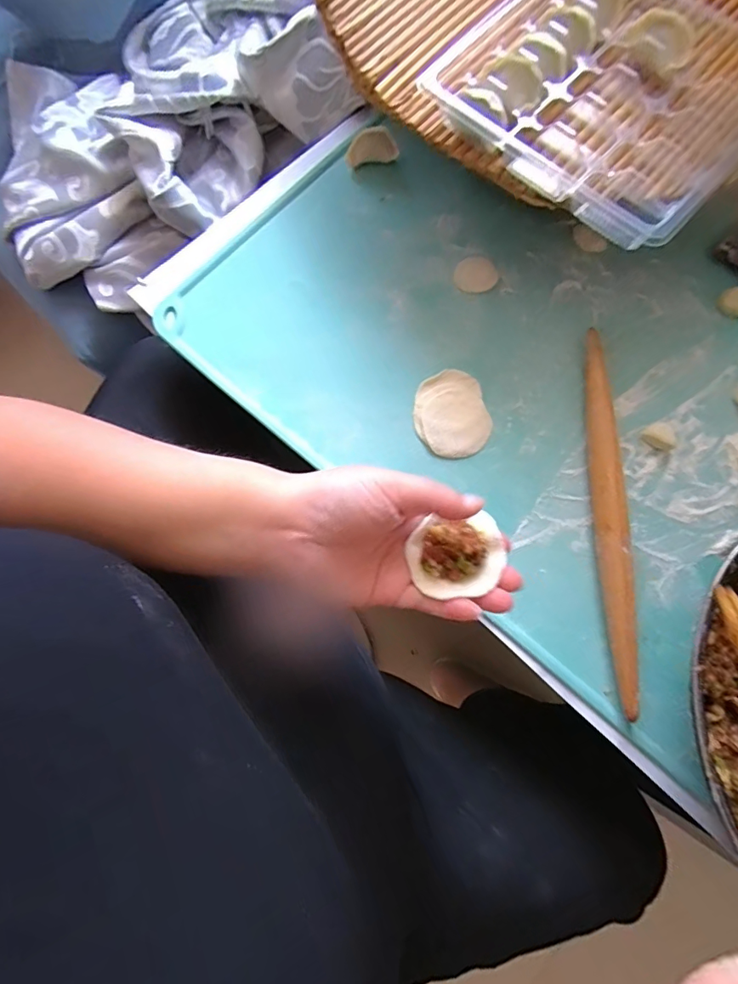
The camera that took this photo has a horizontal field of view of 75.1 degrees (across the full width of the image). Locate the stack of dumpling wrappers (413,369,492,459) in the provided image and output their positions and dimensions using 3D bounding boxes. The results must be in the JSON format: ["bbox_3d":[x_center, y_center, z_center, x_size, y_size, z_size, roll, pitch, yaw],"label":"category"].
[{"bbox_3d":[0.074,-0.070,0.430,0.066,0.012,0.078,-16,77,-4],"label":"stack of dumpling wrappers"}]

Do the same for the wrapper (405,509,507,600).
[{"bbox_3d":[0.051,0.036,0.274,0.054,0.011,0.044,-8,77,-2],"label":"wrapper"}]

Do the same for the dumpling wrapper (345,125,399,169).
[{"bbox_3d":[0.002,-0.351,0.489,0.051,0.022,0.025,-9,77,-2],"label":"dumpling wrapper"}]

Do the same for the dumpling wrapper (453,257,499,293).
[{"bbox_3d":[0.102,-0.208,0.460,0.043,0.004,0.037,-17,78,-4],"label":"dumpling wrapper"}]

